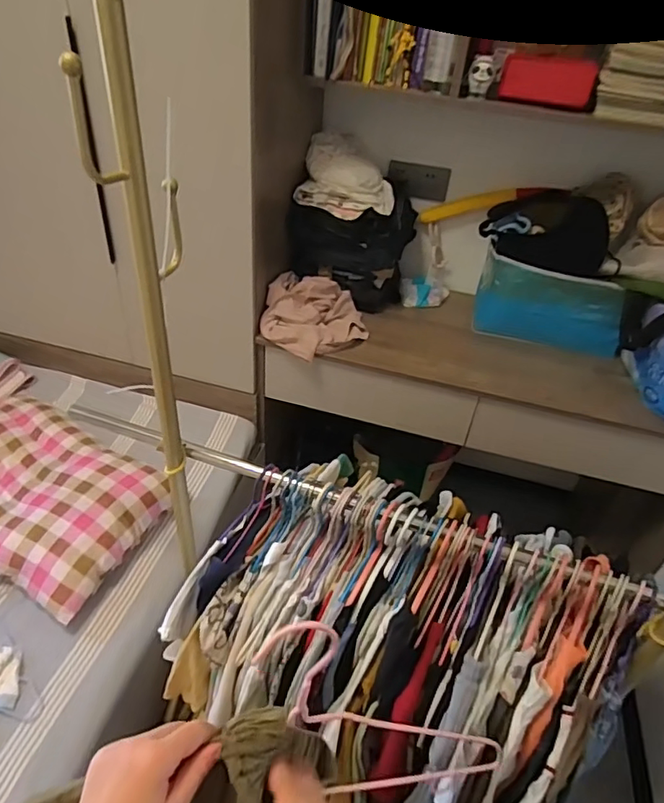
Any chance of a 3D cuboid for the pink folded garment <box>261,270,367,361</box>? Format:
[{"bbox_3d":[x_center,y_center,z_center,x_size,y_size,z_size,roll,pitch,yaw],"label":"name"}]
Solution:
[{"bbox_3d":[-0.044,-0.221,1.393,0.269,0.124,0.248,4,38,-3],"label":"pink folded garment"}]

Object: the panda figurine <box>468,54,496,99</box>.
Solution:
[{"bbox_3d":[0.319,-0.694,1.143,0.051,0.076,0.043,13,39,9],"label":"panda figurine"}]

